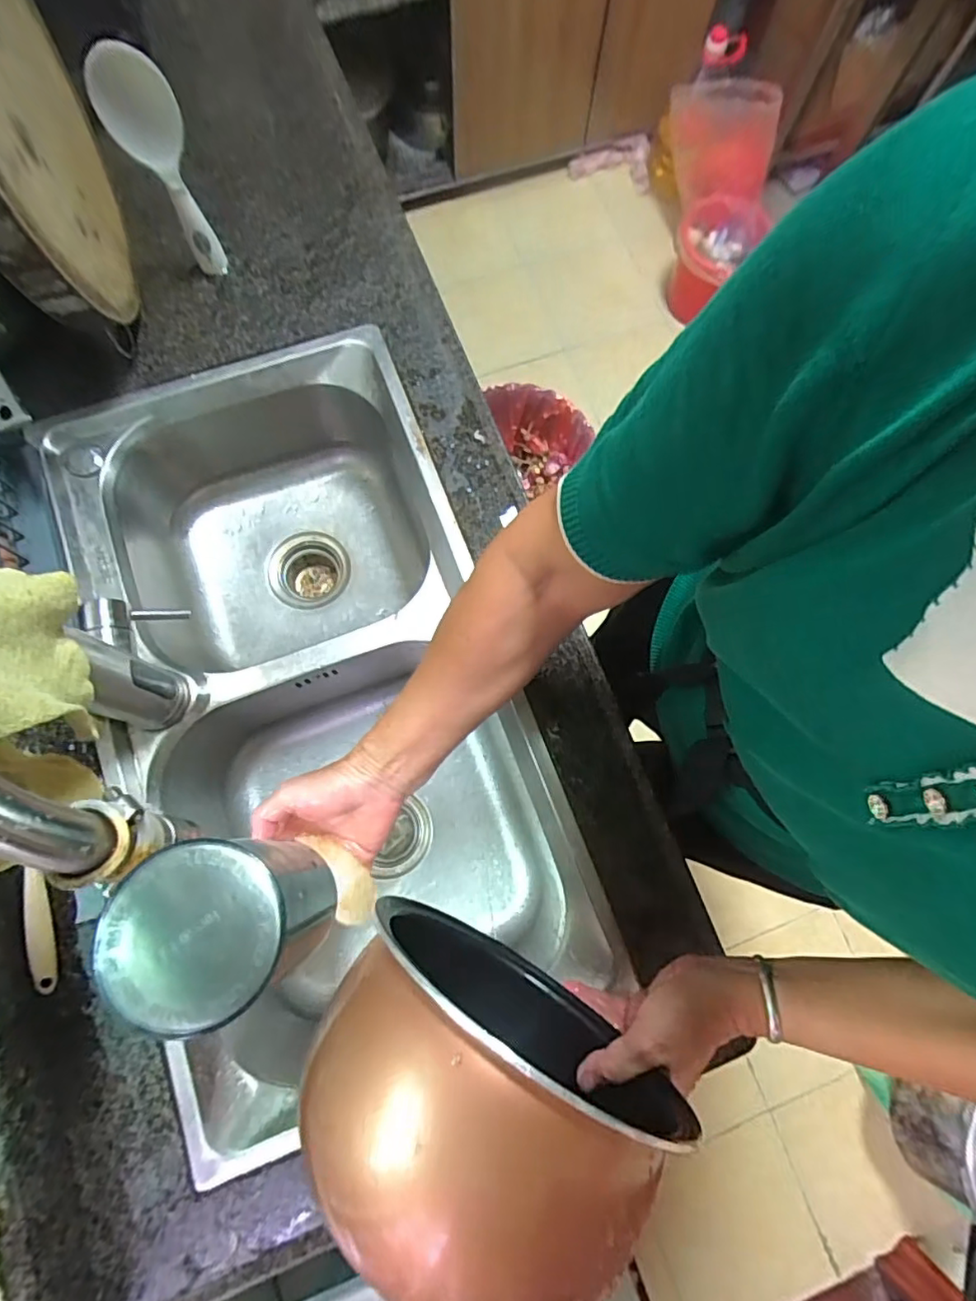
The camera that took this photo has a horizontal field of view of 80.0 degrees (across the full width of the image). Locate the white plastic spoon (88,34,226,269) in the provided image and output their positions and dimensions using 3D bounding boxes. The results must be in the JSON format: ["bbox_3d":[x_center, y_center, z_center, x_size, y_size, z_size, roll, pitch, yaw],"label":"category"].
[{"bbox_3d":[-0.331,-0.497,0.607,0.070,0.202,0.045,-29,79,-7],"label":"white plastic spoon"}]

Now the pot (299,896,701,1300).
[{"bbox_3d":[-0.007,0.289,0.375,0.221,0.191,0.132,31,78,6],"label":"pot"}]

